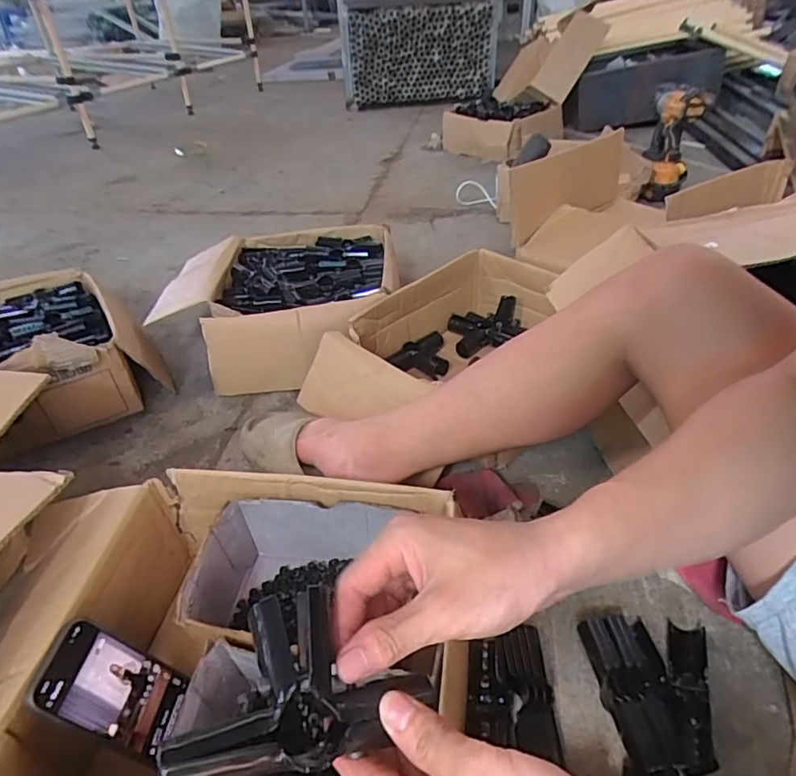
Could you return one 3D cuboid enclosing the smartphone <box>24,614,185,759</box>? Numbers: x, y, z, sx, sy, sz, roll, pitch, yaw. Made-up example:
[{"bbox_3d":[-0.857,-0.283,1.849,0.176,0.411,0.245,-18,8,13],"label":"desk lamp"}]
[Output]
[{"bbox_3d":[-0.234,0.251,0.453,0.008,0.129,0.070,-25,34,21],"label":"smartphone"}]

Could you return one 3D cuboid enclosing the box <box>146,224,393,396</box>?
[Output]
[{"bbox_3d":[-0.213,-0.163,1.022,0.410,0.150,0.368,-8,37,-6],"label":"box"}]

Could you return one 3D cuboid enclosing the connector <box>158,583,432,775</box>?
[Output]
[{"bbox_3d":[-0.049,0.146,0.273,0.121,0.040,0.079,-10,38,-8],"label":"connector"}]

